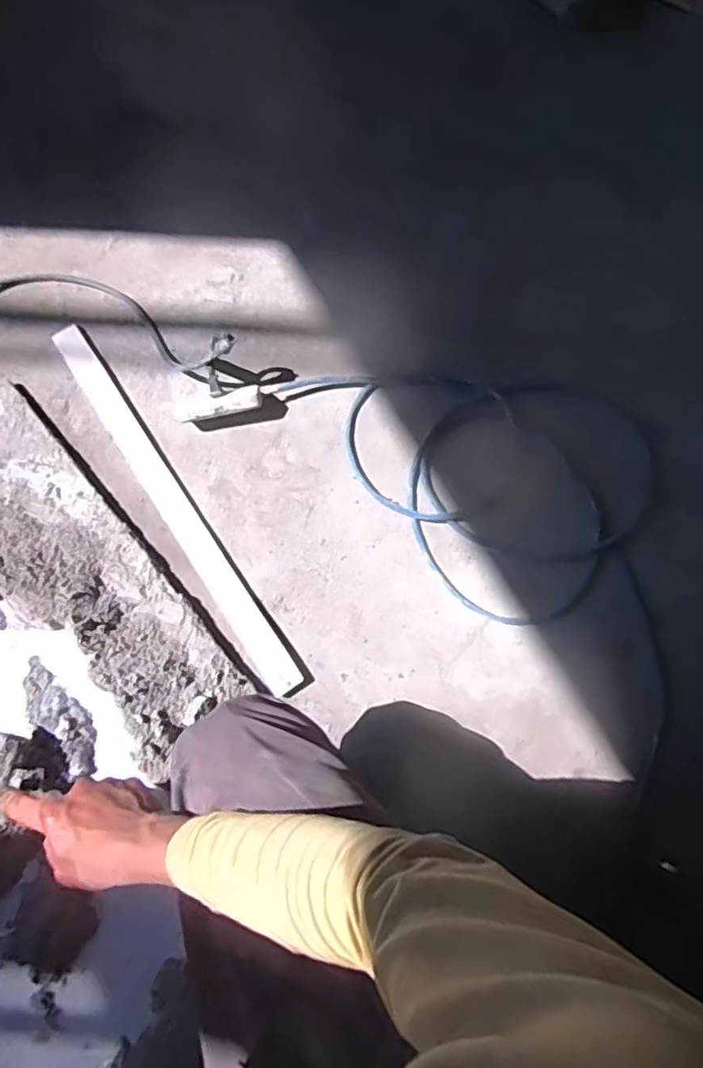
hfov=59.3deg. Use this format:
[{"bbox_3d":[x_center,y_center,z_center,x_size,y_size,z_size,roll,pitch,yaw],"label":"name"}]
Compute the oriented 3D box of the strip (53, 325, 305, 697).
[{"bbox_3d":[-0.245,-0.045,0.801,0.045,0.023,0.566,-34,78,-8],"label":"strip"}]

